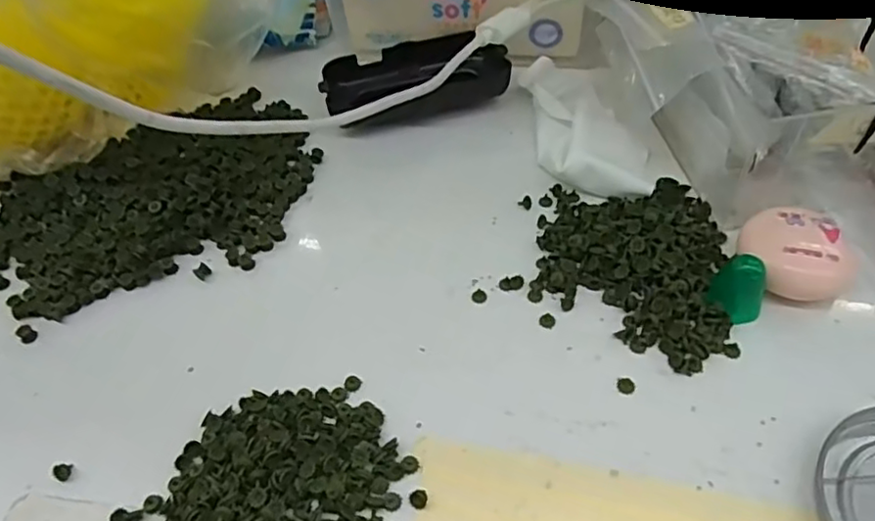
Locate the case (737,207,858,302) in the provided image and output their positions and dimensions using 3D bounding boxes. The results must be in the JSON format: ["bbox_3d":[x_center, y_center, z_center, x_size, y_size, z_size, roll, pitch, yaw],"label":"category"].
[{"bbox_3d":[0.162,-0.003,0.289,0.044,0.018,0.040,16,55,17],"label":"case"}]

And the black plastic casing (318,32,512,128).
[{"bbox_3d":[-0.013,-0.113,0.394,0.109,0.029,0.042,-9,52,-1],"label":"black plastic casing"}]

